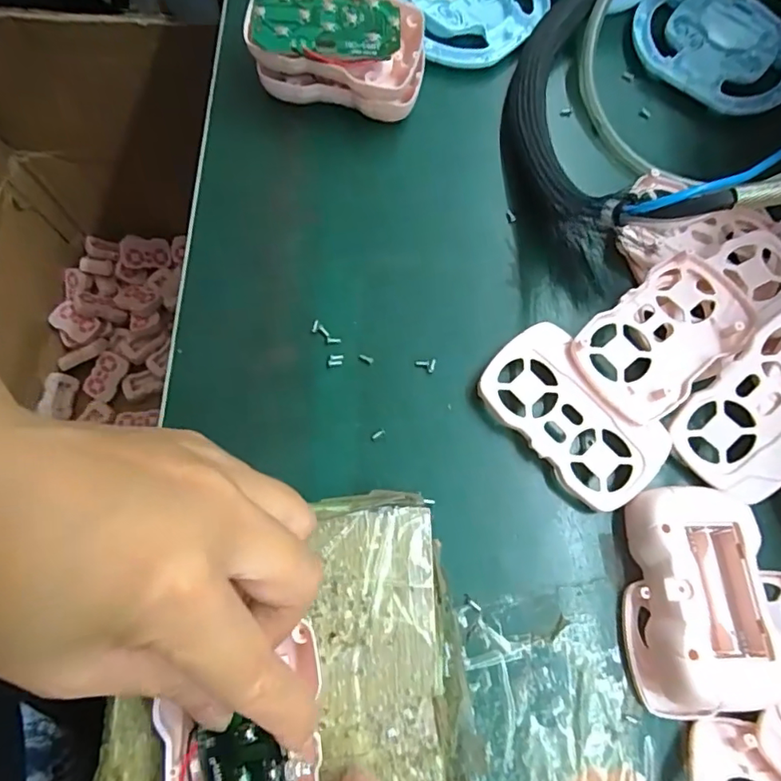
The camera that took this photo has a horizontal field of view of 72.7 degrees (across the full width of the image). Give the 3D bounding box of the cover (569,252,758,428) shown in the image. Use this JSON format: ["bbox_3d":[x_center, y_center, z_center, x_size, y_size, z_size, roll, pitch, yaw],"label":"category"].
[{"bbox_3d":[0.134,-0.027,0.259,0.091,0.013,0.053,-38,78,-13],"label":"cover"}]

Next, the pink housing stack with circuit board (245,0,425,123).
[{"bbox_3d":[-0.028,-0.188,0.296,0.092,0.043,0.057,12,73,1],"label":"pink housing stack with circuit board"}]

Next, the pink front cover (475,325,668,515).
[{"bbox_3d":[0.085,0.013,0.254,0.051,0.017,0.087,-41,79,-13],"label":"pink front cover"}]

